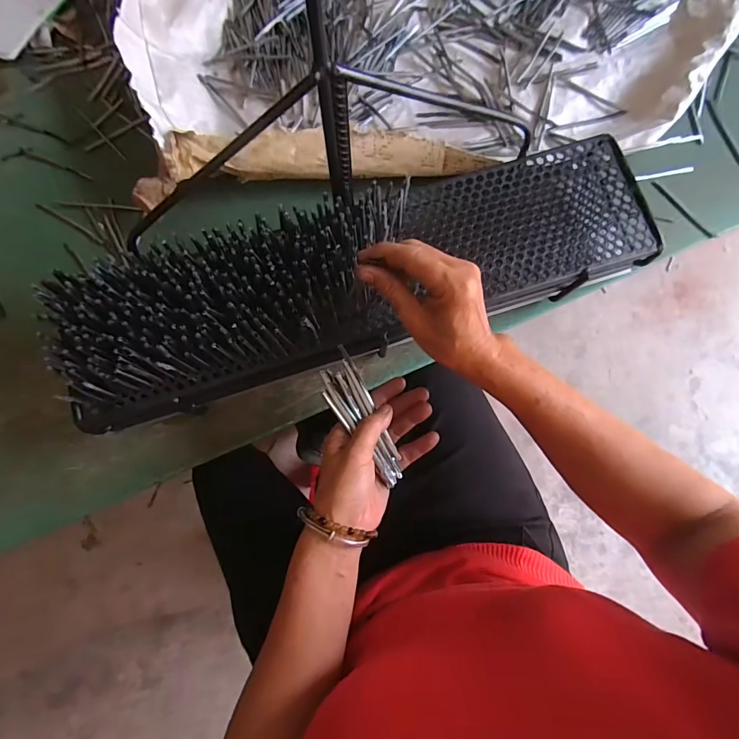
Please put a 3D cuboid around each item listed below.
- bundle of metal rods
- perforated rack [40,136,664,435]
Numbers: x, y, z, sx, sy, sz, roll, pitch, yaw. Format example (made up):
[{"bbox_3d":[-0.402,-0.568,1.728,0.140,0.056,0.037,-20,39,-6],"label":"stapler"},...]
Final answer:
[{"bbox_3d":[-0.008,0.044,0.356,0.036,0.018,0.125,-28,85,-5],"label":"bundle of metal rods"},{"bbox_3d":[-0.002,-0.091,0.419,0.589,0.125,0.152,-19,82,-7],"label":"perforated rack"}]

